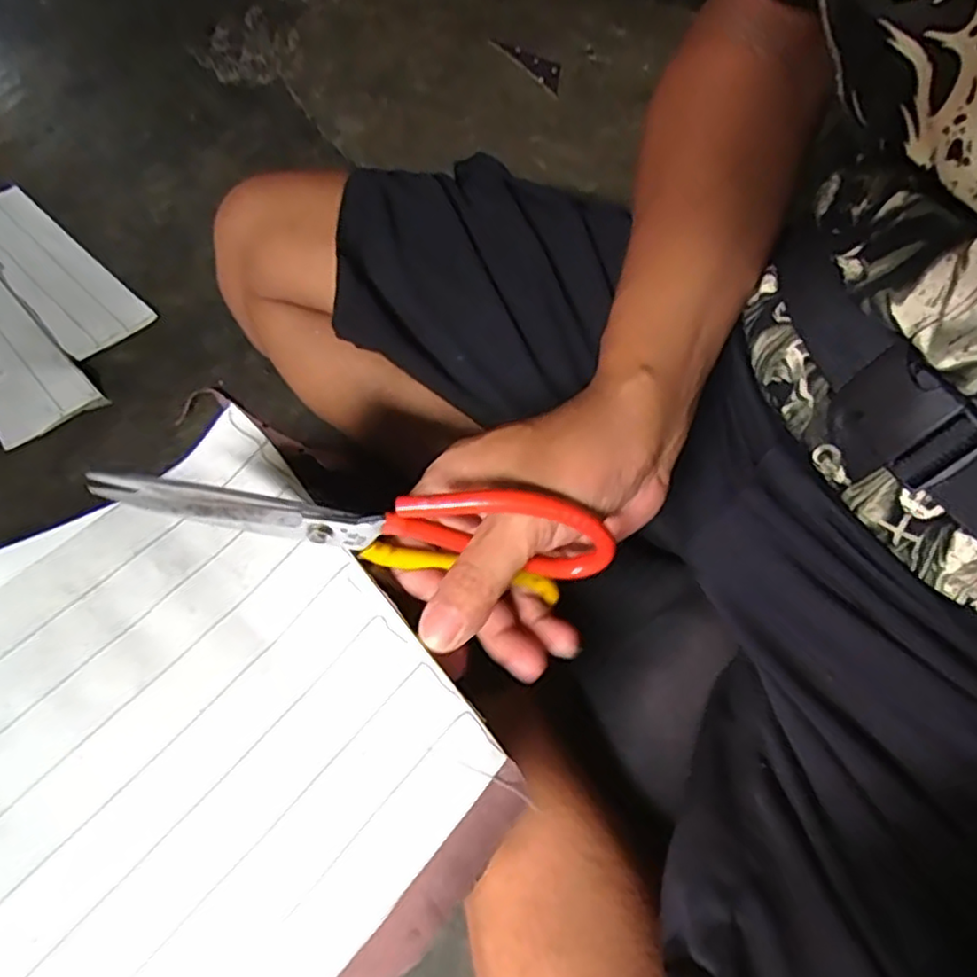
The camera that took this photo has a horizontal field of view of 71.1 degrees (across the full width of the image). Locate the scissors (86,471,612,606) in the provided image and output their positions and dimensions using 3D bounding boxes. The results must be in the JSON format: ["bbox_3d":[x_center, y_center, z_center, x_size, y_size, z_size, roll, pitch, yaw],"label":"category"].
[{"bbox_3d":[-0.051,0.018,0.283,0.204,0.070,0.010,7,59,-8],"label":"scissors"}]

